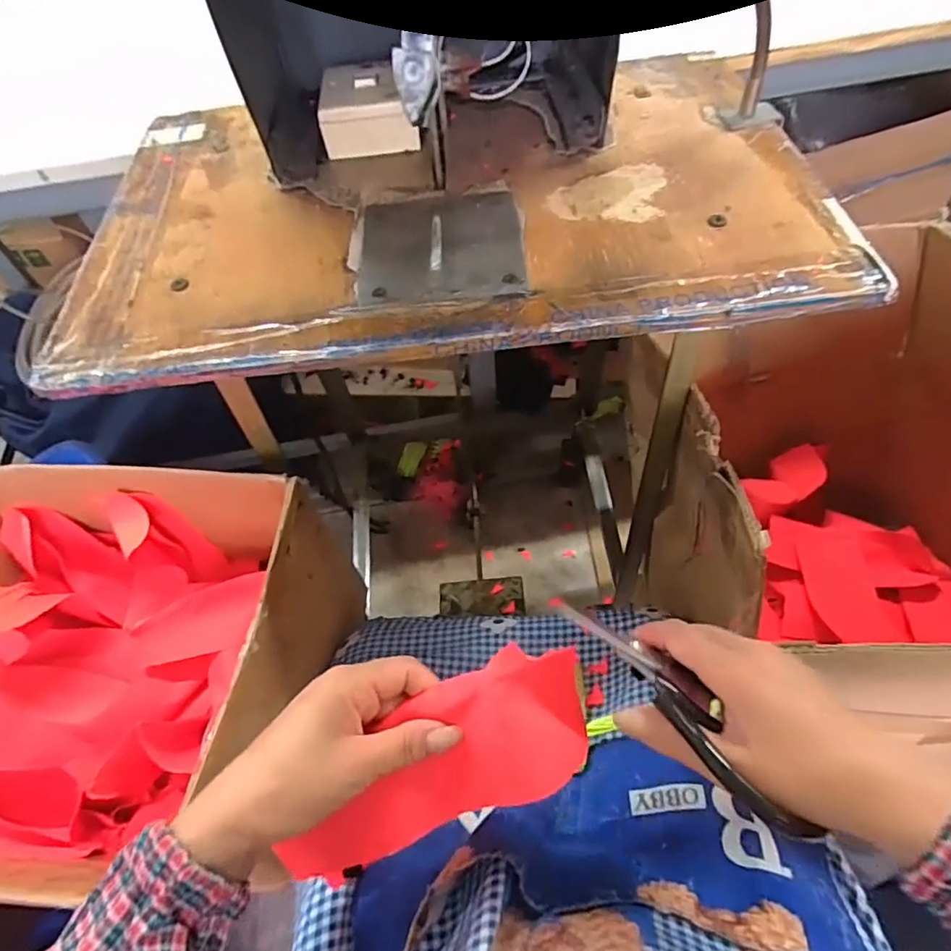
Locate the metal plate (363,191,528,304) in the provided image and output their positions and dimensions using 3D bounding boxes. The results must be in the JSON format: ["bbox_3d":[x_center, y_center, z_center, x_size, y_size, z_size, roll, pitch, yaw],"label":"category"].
[{"bbox_3d":[-0.028,-0.183,0.454,0.126,0.006,0.132,-2,57,3],"label":"metal plate"}]

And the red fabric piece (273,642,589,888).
[{"bbox_3d":[-0.027,0.169,0.334,0.199,0.026,0.076,-32,86,10],"label":"red fabric piece"}]

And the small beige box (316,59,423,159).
[{"bbox_3d":[-0.100,-0.345,0.538,0.088,0.042,0.089,-8,57,0],"label":"small beige box"}]

